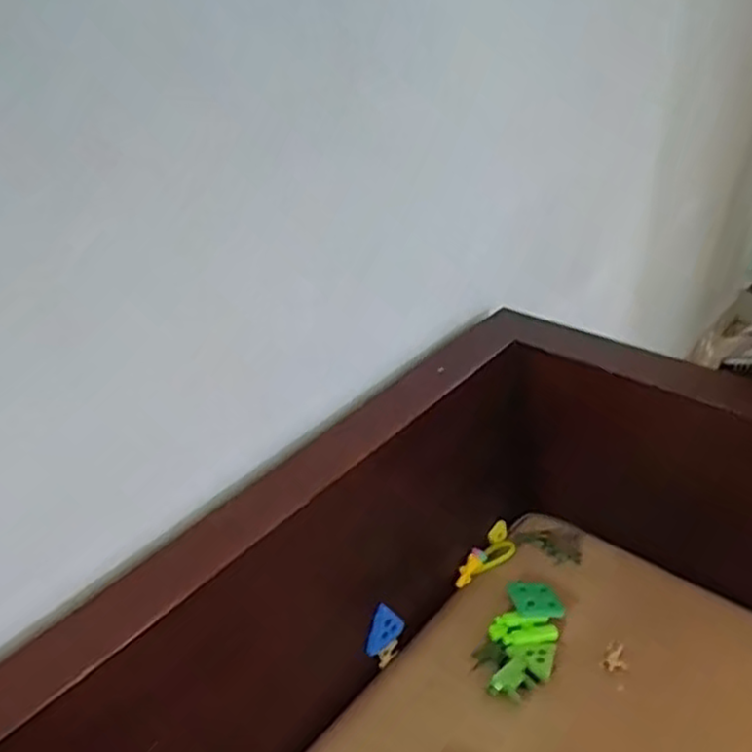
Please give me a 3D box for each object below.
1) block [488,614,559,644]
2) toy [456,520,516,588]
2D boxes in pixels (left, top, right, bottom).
[{"bbox_3d":[0.160,0.275,0.772,0.073,0.012,0.032,-2,33,3],"label":"block"},{"bbox_3d":[0.140,0.220,0.865,0.038,0.025,0.103,21,40,33],"label":"toy"}]

